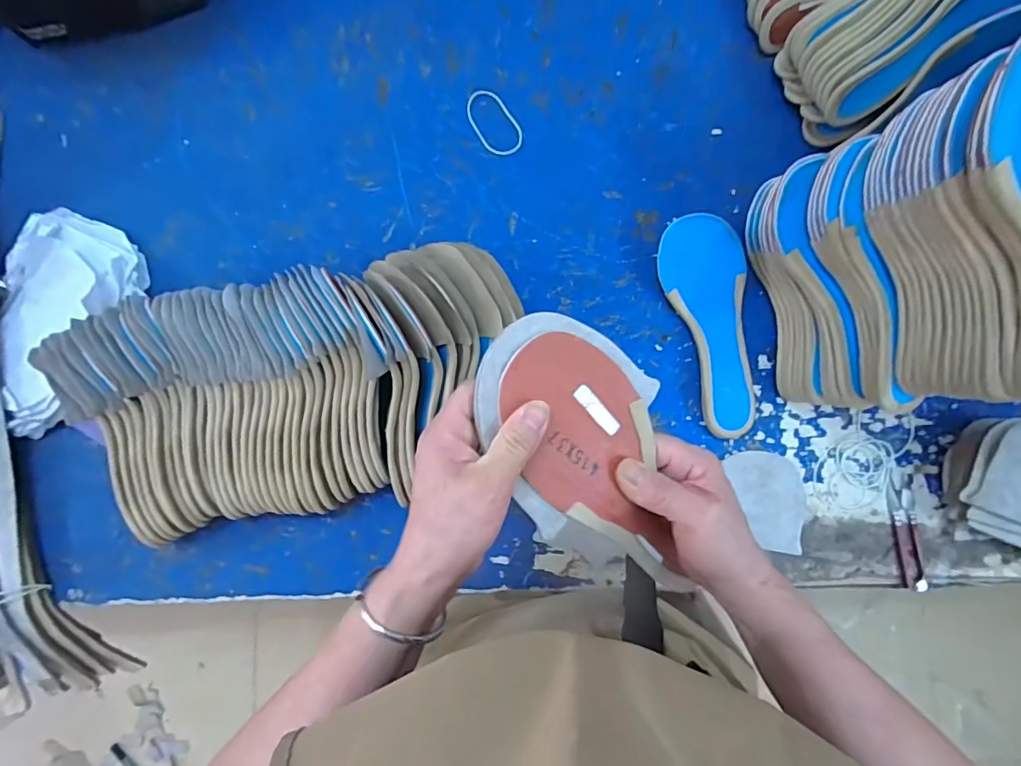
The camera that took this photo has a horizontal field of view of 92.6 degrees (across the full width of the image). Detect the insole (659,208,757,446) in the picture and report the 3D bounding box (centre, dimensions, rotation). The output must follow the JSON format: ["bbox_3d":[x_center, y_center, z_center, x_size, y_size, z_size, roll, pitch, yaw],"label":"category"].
[{"bbox_3d":[0.216,-0.059,0.510,0.085,0.052,0.223,-14,85,0],"label":"insole"}]

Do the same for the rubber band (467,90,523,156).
[{"bbox_3d":[-0.021,-0.302,0.564,0.045,0.004,0.088,-32,85,-1],"label":"rubber band"}]

